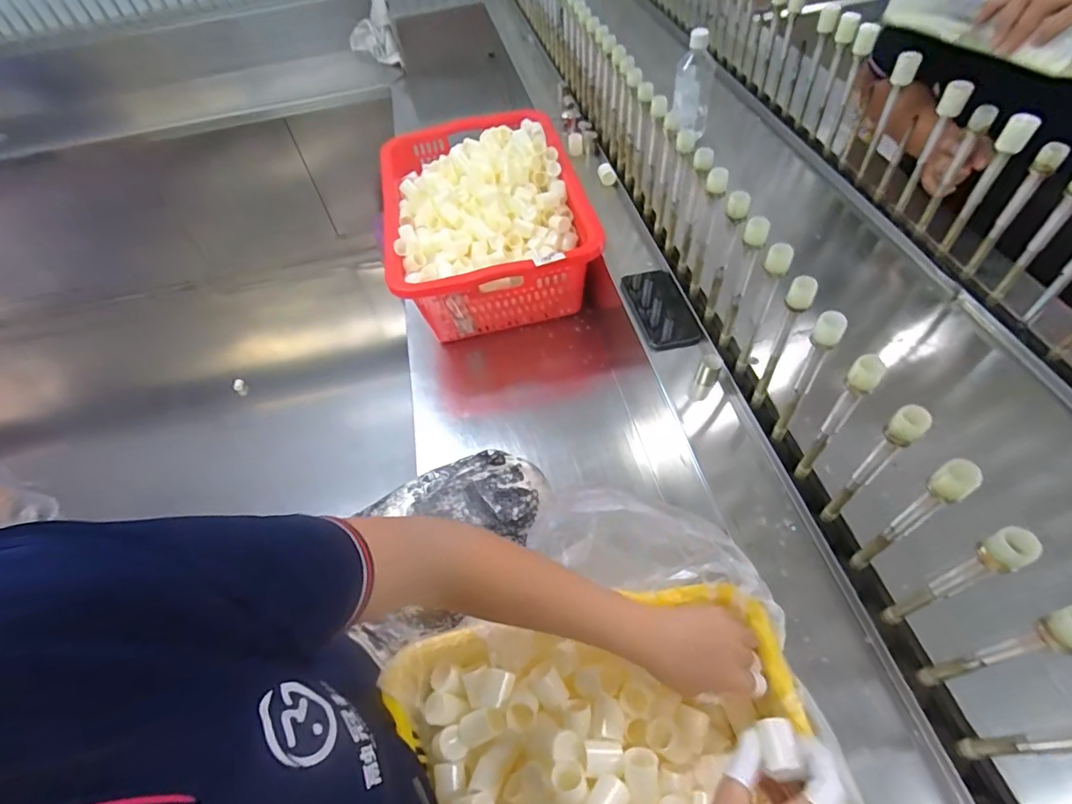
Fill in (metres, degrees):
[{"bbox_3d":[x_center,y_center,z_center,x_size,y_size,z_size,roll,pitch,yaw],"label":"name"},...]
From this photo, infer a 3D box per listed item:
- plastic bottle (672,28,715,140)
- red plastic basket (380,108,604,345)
[{"bbox_3d":[0.293,-0.584,0.952,0.067,0.164,0.059,10,56,11],"label":"plastic bottle"},{"bbox_3d":[-0.097,-0.358,1.010,0.346,0.191,0.491,-11,54,-4],"label":"red plastic basket"}]

